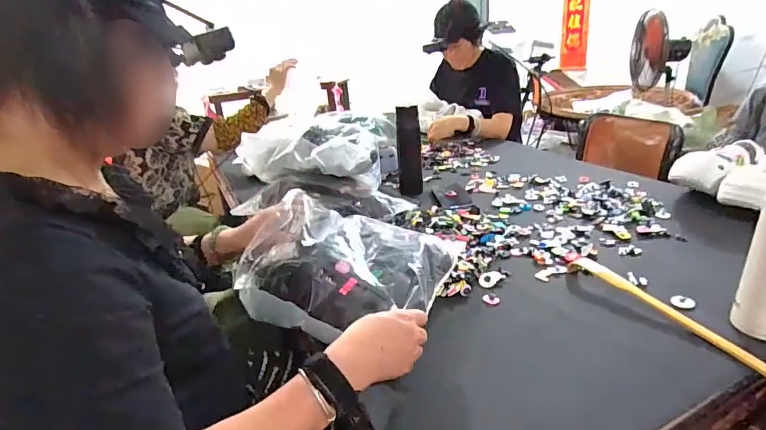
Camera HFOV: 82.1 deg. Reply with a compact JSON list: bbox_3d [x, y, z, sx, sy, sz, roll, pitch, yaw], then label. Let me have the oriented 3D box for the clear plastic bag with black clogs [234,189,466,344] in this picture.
[{"bbox_3d":[-0.050,0.067,0.693,0.271,0.156,0.233,7,26,27],"label":"clear plastic bag with black clogs"}]

